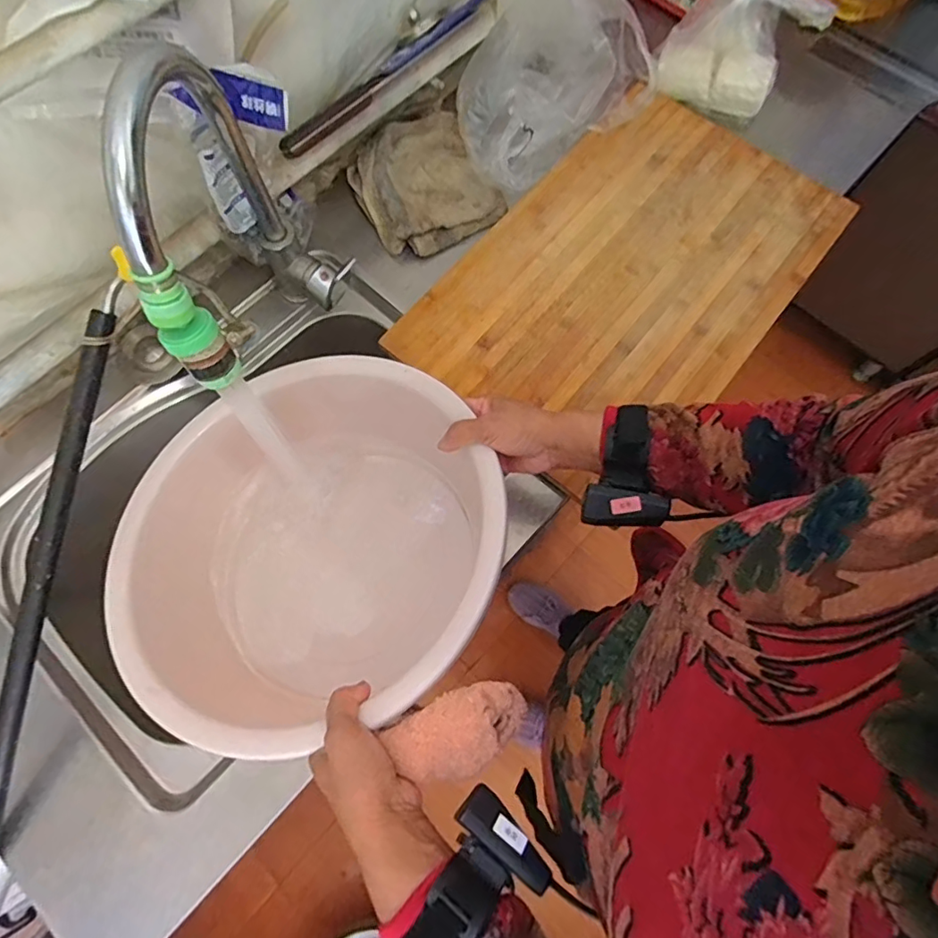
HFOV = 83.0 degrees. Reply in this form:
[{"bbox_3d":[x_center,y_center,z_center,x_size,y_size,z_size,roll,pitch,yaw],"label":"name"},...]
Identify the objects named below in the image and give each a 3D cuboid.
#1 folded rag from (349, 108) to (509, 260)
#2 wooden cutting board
[{"bbox_3d":[-0.063,-0.382,0.709,0.169,0.033,0.191,-26,75,-9],"label":"folded rag"},{"bbox_3d":[0.205,-0.250,0.669,0.342,0.019,0.546,39,76,10],"label":"wooden cutting board"}]

